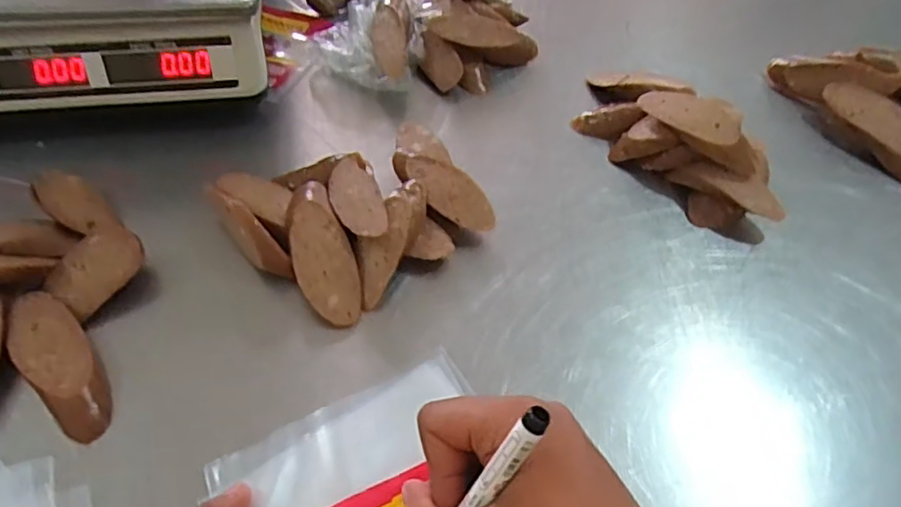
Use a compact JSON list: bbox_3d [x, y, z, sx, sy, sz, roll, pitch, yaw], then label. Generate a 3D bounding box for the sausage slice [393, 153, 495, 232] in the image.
[{"bbox_3d":[-0.005,-0.049,0.465,0.036,0.012,0.090,-37,71,-17],"label":"sausage slice"}]

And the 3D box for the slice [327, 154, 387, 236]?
[{"bbox_3d":[-0.067,-0.044,0.450,0.034,0.011,0.089,-9,53,-11],"label":"slice"}]

